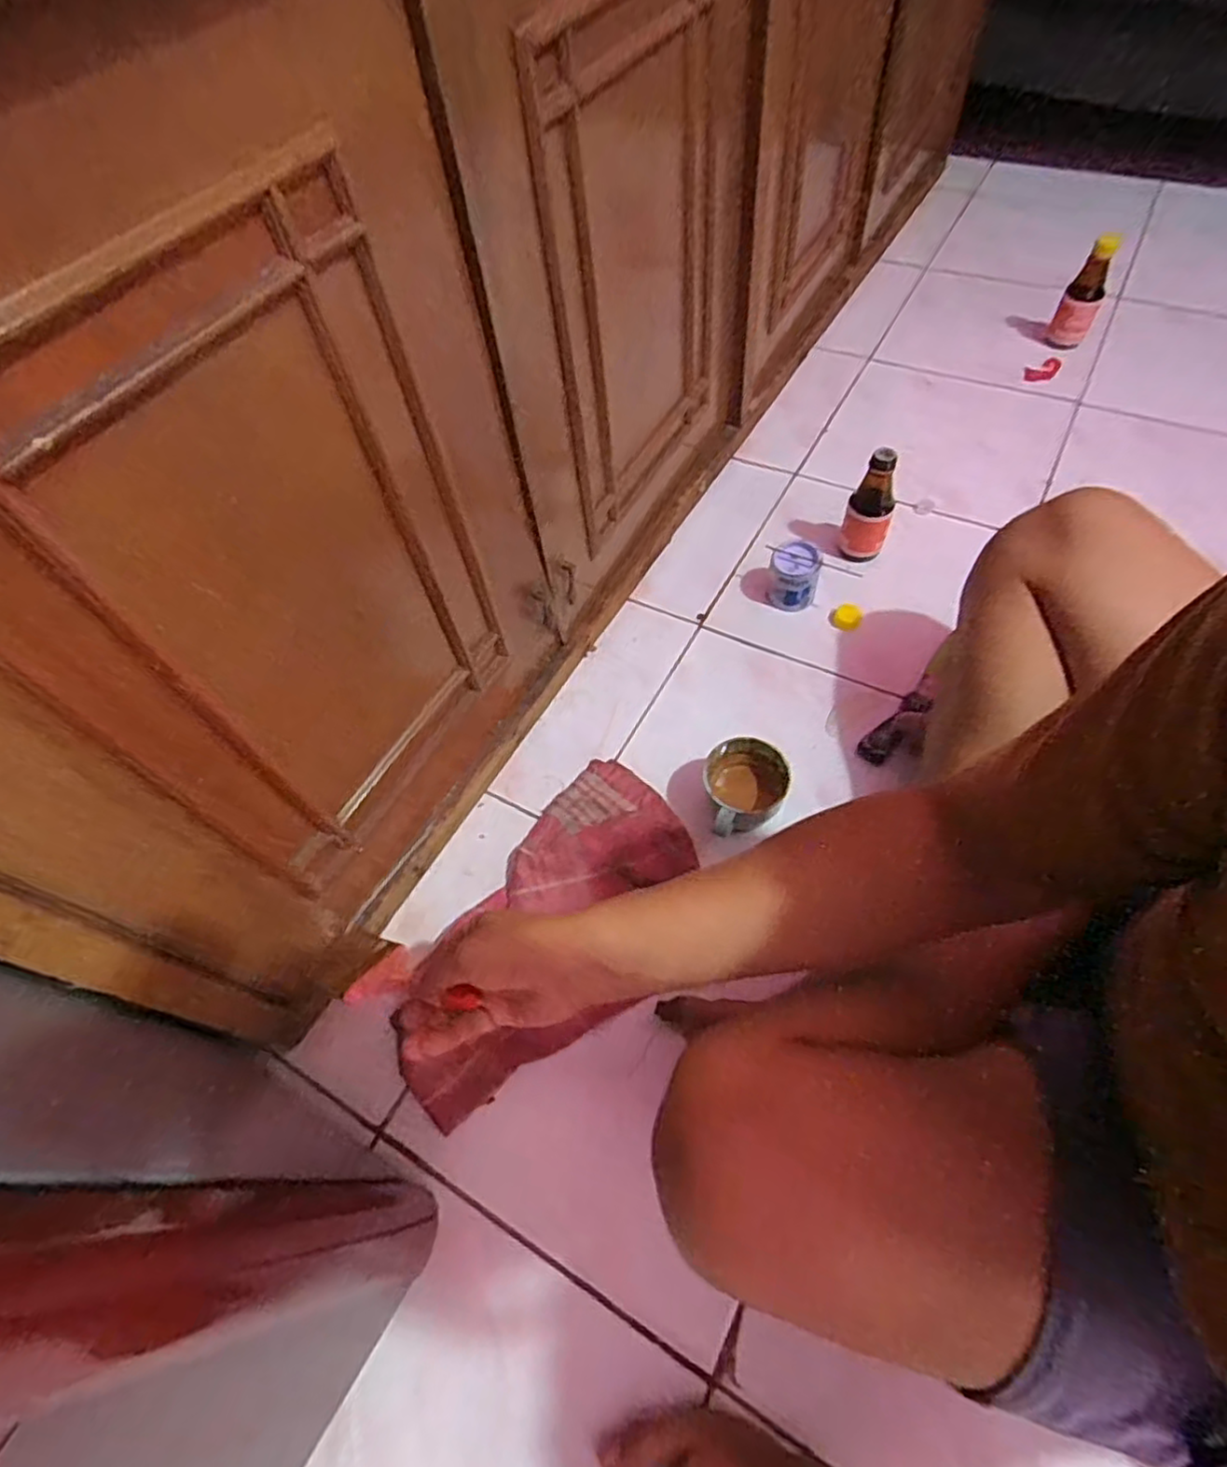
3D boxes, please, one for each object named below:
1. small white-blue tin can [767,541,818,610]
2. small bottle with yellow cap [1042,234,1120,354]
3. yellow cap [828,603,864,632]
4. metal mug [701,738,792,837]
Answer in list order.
[{"bbox_3d":[0.209,-0.182,0.822,0.050,0.062,0.055,3,58,8],"label":"small white-blue tin can"},{"bbox_3d":[0.676,-0.629,1.009,0.053,0.131,0.044,23,63,19],"label":"small bottle with yellow cap"},{"bbox_3d":[0.272,-0.137,0.824,0.037,0.012,0.035,-3,58,4],"label":"yellow cap"},{"bbox_3d":[0.125,0.057,0.684,0.088,0.065,0.090,5,59,9],"label":"metal mug"}]

